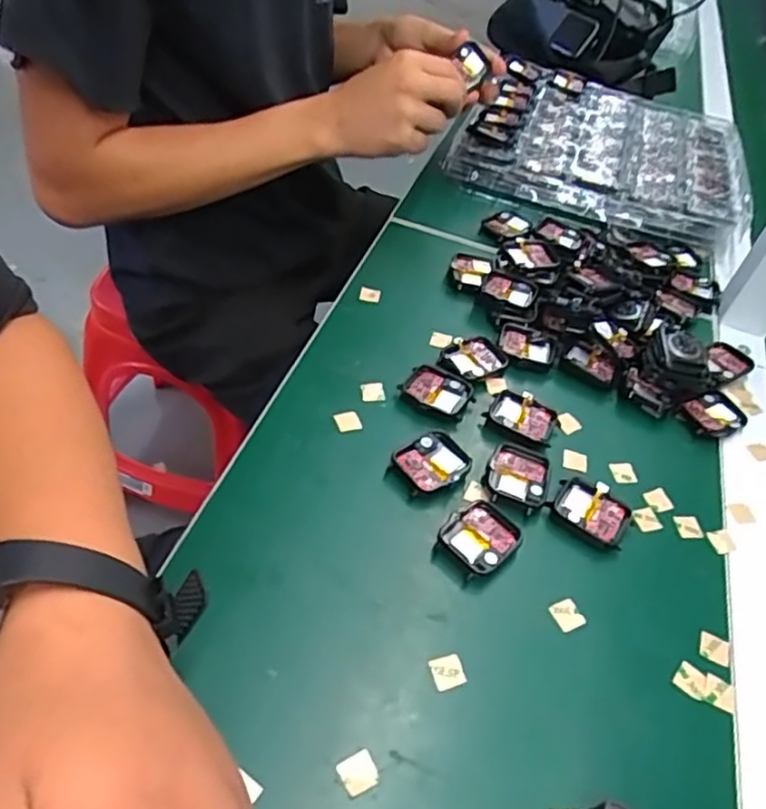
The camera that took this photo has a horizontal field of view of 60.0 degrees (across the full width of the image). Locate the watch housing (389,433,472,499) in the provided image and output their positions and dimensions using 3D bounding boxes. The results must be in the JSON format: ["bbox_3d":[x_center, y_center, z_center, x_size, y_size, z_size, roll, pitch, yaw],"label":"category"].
[{"bbox_3d":[0.030,0.037,0.412,0.042,0.010,0.037,-22,56,-29],"label":"watch housing"}]

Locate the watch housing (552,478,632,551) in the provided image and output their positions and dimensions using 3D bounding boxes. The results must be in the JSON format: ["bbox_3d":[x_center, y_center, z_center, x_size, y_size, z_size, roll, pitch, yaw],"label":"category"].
[{"bbox_3d":[0.127,0.065,0.404,0.044,0.012,0.036,31,49,17],"label":"watch housing"}]

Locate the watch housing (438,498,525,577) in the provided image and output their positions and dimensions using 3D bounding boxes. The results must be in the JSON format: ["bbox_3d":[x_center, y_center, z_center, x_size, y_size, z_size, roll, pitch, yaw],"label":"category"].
[{"bbox_3d":[0.056,0.076,0.381,0.037,0.012,0.042,38,51,22],"label":"watch housing"}]

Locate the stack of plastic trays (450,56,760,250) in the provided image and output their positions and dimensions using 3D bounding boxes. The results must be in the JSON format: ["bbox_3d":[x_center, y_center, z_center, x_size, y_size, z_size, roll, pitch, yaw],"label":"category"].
[{"bbox_3d":[0.236,-0.281,0.720,0.290,0.048,0.267,18,46,5],"label":"stack of plastic trays"}]

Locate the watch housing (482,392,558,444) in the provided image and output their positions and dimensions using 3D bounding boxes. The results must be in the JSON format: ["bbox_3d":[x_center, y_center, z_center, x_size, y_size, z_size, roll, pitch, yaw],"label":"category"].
[{"bbox_3d":[0.094,0.008,0.451,0.046,0.011,0.033,35,50,19],"label":"watch housing"}]

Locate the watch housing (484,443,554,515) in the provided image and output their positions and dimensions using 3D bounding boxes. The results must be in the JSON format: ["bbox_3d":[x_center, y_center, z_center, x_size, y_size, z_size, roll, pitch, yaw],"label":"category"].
[{"bbox_3d":[0.085,0.044,0.412,0.039,0.009,0.047,22,47,8],"label":"watch housing"}]

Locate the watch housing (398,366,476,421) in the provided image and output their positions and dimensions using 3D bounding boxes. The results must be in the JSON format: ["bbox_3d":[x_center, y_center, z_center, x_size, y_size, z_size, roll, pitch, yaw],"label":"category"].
[{"bbox_3d":[0.038,-0.009,0.457,0.046,0.007,0.038,24,47,10],"label":"watch housing"}]

